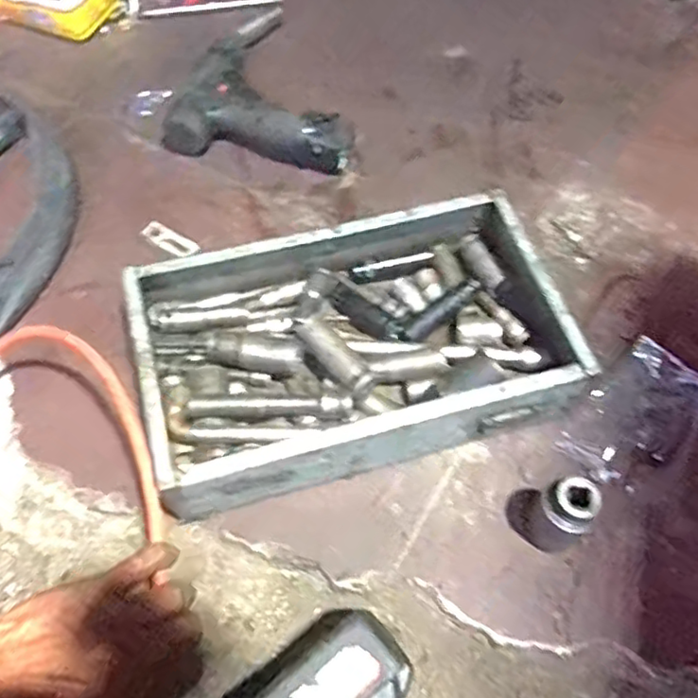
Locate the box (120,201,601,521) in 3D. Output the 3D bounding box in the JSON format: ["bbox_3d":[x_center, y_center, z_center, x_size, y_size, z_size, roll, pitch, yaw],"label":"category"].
[{"bbox_3d":[0.005,-0.008,0.535,0.334,0.070,0.211,-14,61,-9],"label":"box"}]

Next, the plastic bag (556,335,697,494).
[{"bbox_3d":[0.247,0.056,0.538,0.143,0.007,0.081,-40,60,-23],"label":"plastic bag"}]

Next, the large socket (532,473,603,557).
[{"bbox_3d":[0.160,0.119,0.464,0.041,0.074,0.041,0,60,0],"label":"large socket"}]

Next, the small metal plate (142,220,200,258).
[{"bbox_3d":[-0.181,-0.110,0.648,0.056,0.006,0.022,25,67,-5],"label":"small metal plate"}]

